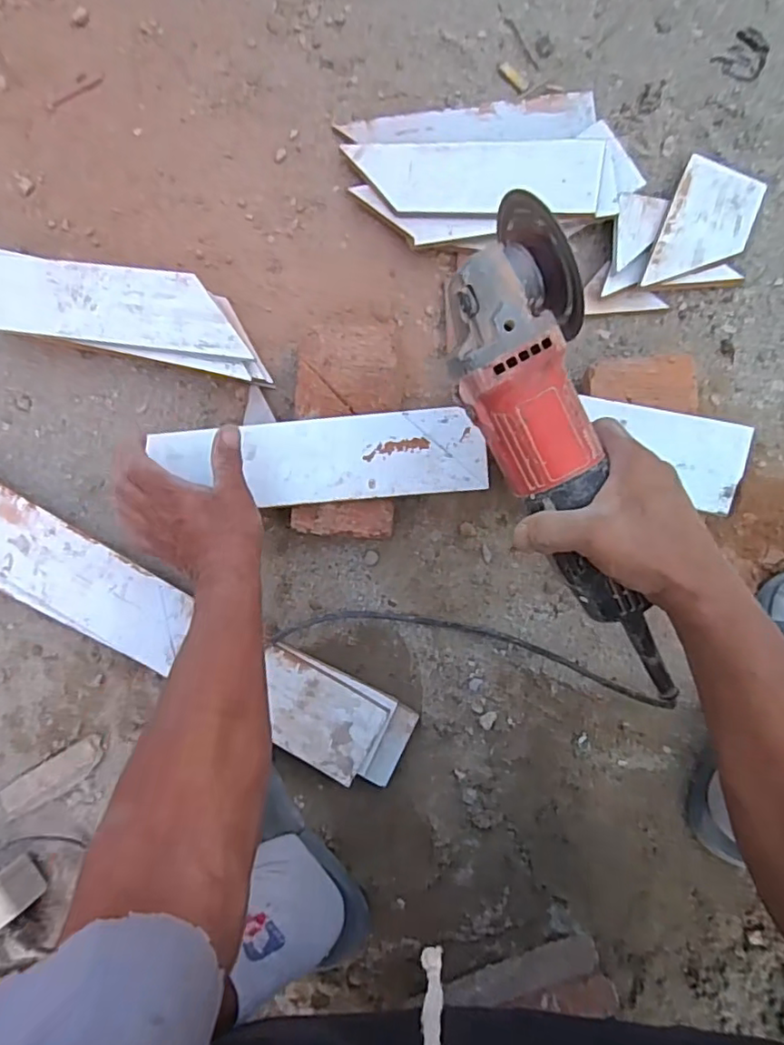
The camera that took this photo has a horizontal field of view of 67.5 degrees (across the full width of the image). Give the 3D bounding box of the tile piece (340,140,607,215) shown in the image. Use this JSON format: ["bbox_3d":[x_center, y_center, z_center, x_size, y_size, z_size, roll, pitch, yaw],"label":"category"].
[{"bbox_3d":[0.068,-0.310,0.525,0.225,0.011,0.075,8,81,15],"label":"tile piece"}]

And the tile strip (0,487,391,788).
[{"bbox_3d":[-0.236,0.085,0.543,0.488,0.009,0.076,29,87,6],"label":"tile strip"}]

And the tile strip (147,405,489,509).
[{"bbox_3d":[-0.065,-0.057,0.511,0.286,0.008,0.080,0,89,6],"label":"tile strip"}]

